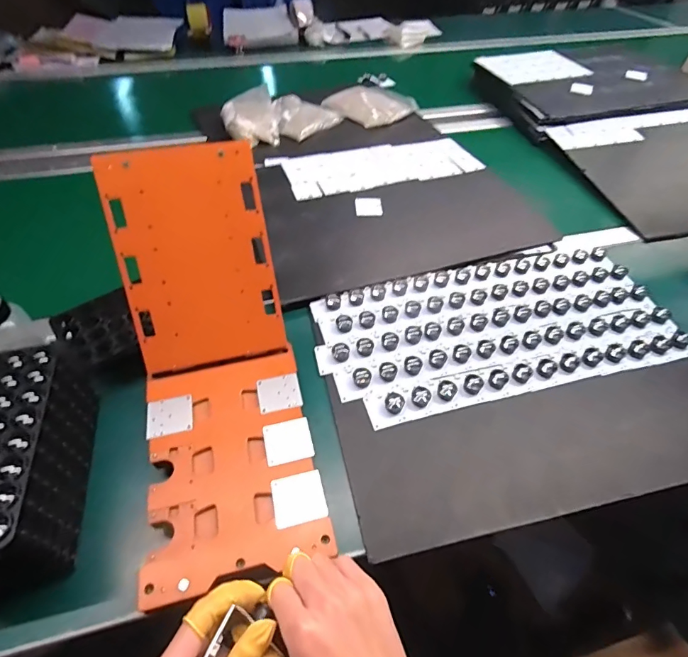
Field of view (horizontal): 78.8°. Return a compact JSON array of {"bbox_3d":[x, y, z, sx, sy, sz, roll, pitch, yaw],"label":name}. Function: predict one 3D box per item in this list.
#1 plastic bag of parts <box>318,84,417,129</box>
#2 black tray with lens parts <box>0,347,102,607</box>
[{"bbox_3d":[0.057,-0.540,0.997,0.170,0.037,0.187,-35,59,-26],"label":"plastic bag of parts"},{"bbox_3d":[-0.311,0.127,0.387,0.107,0.111,0.212,-7,51,-7],"label":"black tray with lens parts"}]

